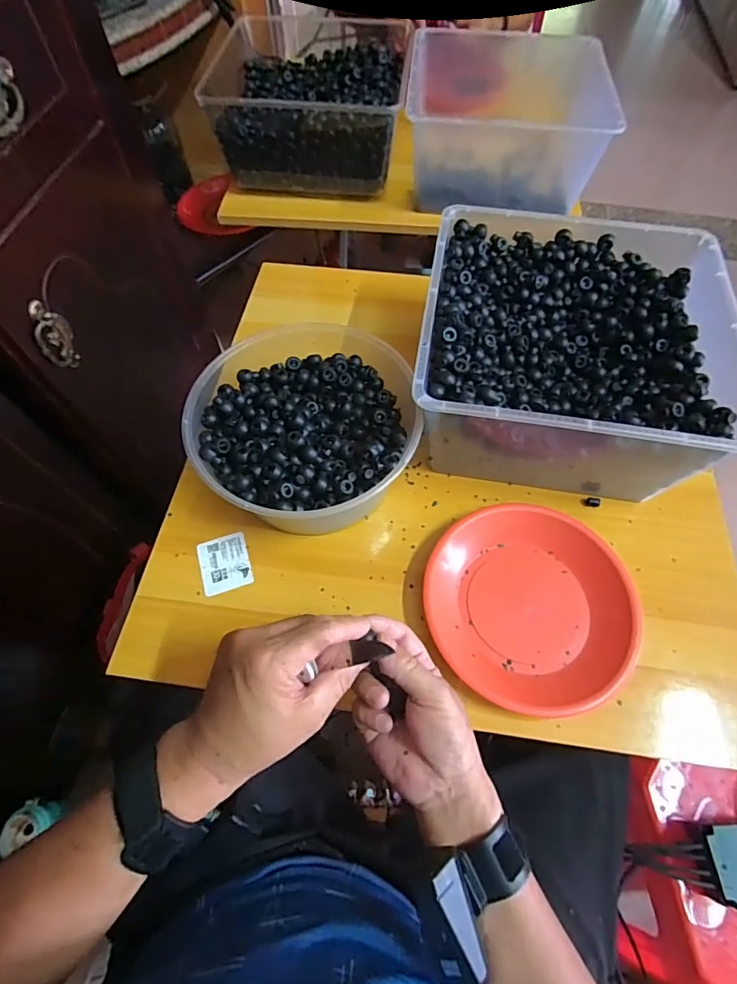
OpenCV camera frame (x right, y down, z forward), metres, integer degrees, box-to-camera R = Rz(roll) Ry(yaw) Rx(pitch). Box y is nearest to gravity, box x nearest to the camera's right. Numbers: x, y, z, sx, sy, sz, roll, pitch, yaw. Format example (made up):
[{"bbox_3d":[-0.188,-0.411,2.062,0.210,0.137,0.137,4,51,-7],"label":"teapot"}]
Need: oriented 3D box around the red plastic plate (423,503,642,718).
[{"bbox_3d":[0.155,0.108,0.461,0.190,0.036,0.199,0,62,-1],"label":"red plastic plate"}]

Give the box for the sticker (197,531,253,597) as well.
[{"bbox_3d":[-0.151,0.075,0.492,0.050,0.004,0.059,-14,67,-12],"label":"sticker"}]

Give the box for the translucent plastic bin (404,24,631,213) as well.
[{"bbox_3d":[0.216,-0.582,0.767,0.282,0.156,0.244,2,62,0],"label":"translucent plastic bin"}]

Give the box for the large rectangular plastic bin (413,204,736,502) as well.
[{"bbox_3d":[0.205,-0.147,0.511,0.292,0.137,0.285,9,63,4],"label":"large rectangular plastic bin"}]

